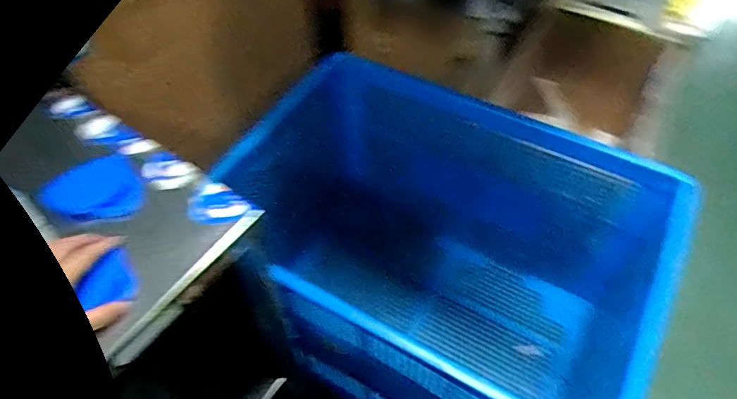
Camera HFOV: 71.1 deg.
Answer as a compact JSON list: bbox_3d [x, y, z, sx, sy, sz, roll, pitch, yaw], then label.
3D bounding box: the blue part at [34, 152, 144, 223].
[{"bbox_3d":[-0.322,-0.008,0.614,0.081,0.035,0.102,35,60,26],"label":"blue part"}]

